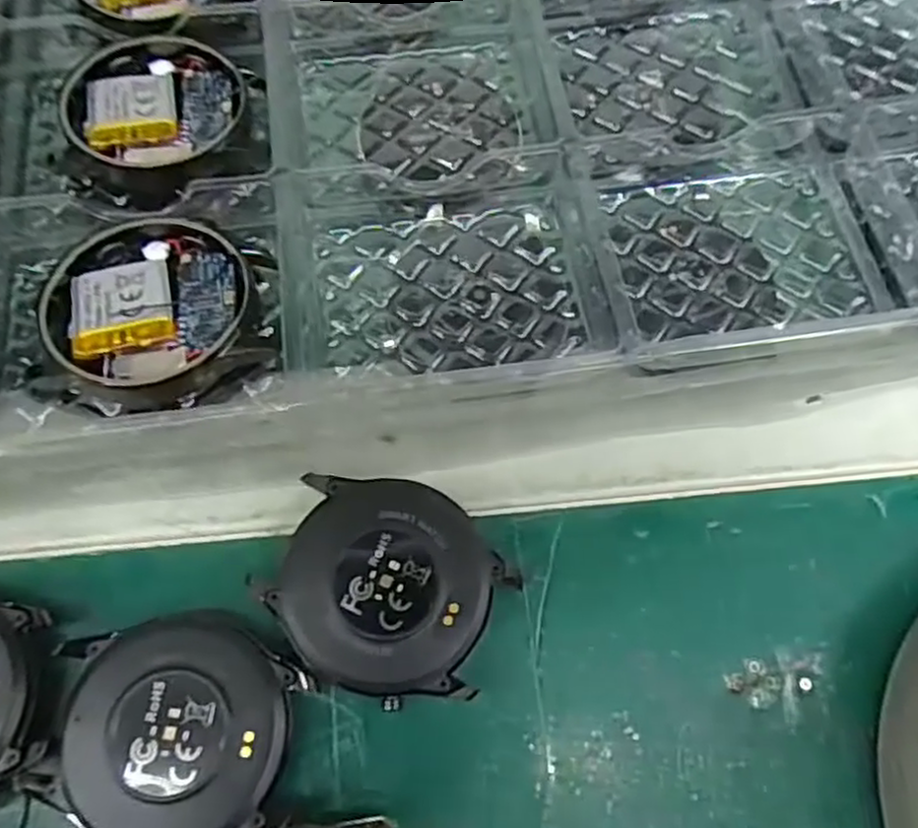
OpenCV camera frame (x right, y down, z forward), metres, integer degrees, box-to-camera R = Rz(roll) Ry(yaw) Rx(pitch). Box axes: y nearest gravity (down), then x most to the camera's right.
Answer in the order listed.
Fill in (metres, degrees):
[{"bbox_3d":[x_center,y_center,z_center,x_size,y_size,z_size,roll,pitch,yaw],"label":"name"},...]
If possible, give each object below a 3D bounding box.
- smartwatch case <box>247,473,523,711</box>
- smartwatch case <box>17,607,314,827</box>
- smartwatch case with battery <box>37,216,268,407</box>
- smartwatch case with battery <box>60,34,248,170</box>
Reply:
[{"bbox_3d":[-0.016,0.037,0.158,0.047,0.013,0.043,24,71,6],"label":"smartwatch case"},{"bbox_3d":[-0.058,0.064,0.146,0.046,0.011,0.045,5,70,0],"label":"smartwatch case"},{"bbox_3d":[-0.067,-0.026,0.163,0.046,0.010,0.046,-3,70,-3],"label":"smartwatch case with battery"},{"bbox_3d":[-0.079,-0.079,0.186,0.042,0.009,0.042,14,70,3],"label":"smartwatch case with battery"}]

